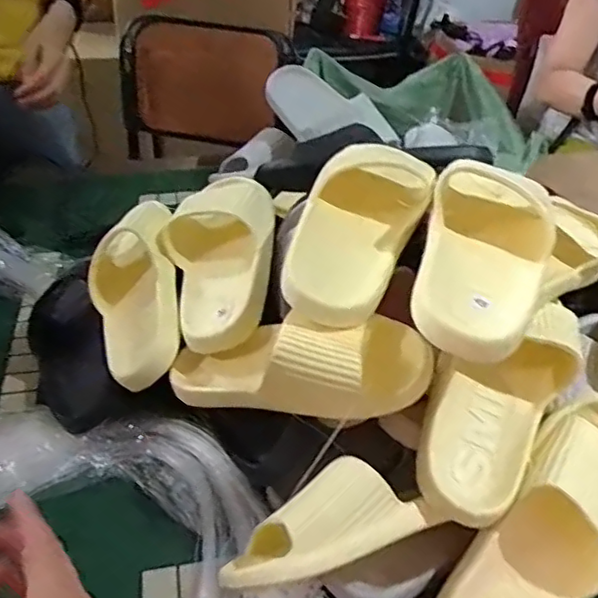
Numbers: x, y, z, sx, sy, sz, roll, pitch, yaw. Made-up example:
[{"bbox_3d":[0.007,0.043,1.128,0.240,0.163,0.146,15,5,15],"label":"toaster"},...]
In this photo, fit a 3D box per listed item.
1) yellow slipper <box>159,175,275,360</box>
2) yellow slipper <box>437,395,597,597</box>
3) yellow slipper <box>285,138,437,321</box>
[{"bbox_3d":[-0.087,-0.048,0.664,0.119,0.072,0.245,-19,46,19],"label":"yellow slipper"},{"bbox_3d":[0.195,0.189,0.495,0.100,0.084,0.256,33,74,30],"label":"yellow slipper"},{"bbox_3d":[0.060,-0.071,0.602,0.101,0.088,0.258,11,41,9],"label":"yellow slipper"}]

